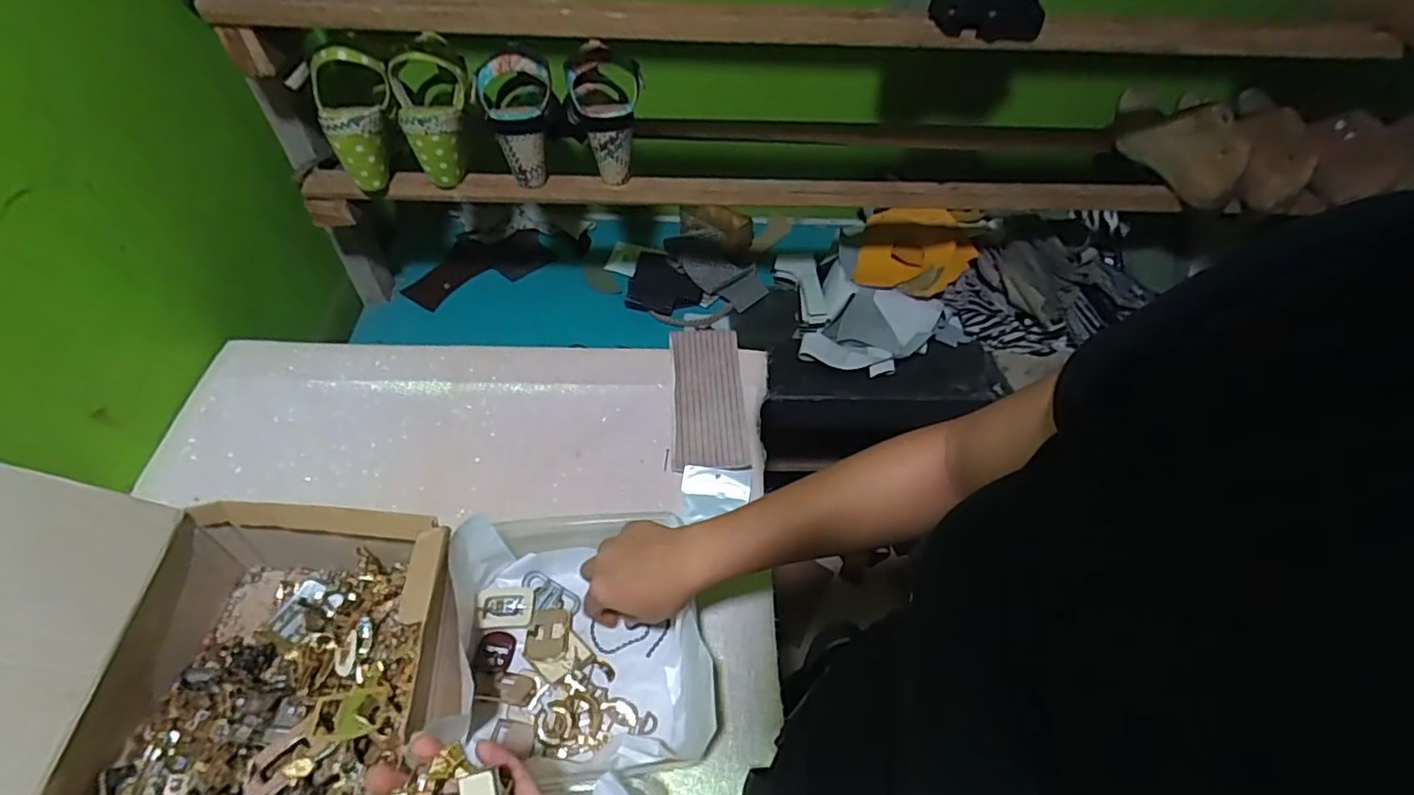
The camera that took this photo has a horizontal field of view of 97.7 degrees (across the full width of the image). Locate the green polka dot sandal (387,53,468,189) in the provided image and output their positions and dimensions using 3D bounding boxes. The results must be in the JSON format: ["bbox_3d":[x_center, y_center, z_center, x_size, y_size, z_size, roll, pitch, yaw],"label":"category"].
[{"bbox_3d":[-0.302,-0.310,0.694,0.077,0.127,0.071,-13,52,-15],"label":"green polka dot sandal"}]

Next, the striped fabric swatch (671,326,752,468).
[{"bbox_3d":[0.002,0.001,0.689,0.080,0.012,0.174,1,63,-7],"label":"striped fabric swatch"}]

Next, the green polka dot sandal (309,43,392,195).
[{"bbox_3d":[-0.391,-0.301,0.676,0.077,0.141,0.061,3,28,-3],"label":"green polka dot sandal"}]

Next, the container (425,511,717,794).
[{"bbox_3d":[-0.106,0.186,0.497,0.201,0.077,0.210,-2,51,-7],"label":"container"}]

